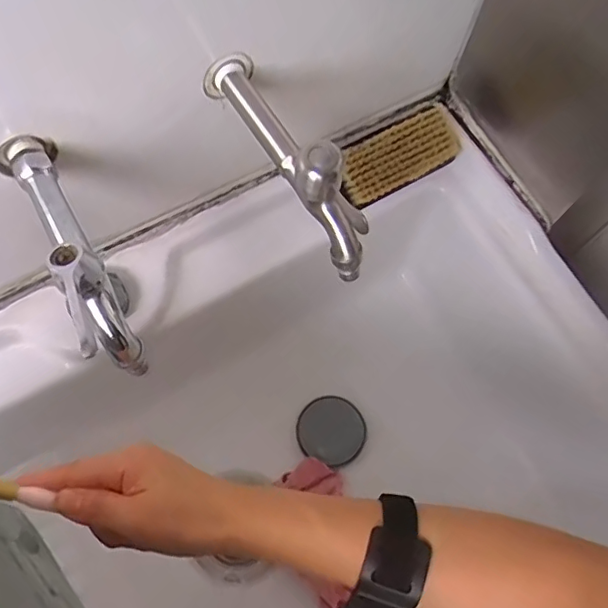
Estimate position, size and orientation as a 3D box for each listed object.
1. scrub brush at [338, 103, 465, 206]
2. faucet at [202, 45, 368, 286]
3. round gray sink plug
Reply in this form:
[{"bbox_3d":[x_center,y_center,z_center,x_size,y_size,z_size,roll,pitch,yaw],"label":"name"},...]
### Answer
[{"bbox_3d":[0.097,-0.150,0.548,0.140,0.032,0.054,-29,74,-13],"label":"scrub brush"},{"bbox_3d":[-0.013,-0.102,0.371,0.030,0.082,0.177,-28,74,-12],"label":"faucet"},{"bbox_3d":[0.034,0.152,0.673,0.082,0.016,0.077,1,70,-3],"label":"round gray sink plug"}]

